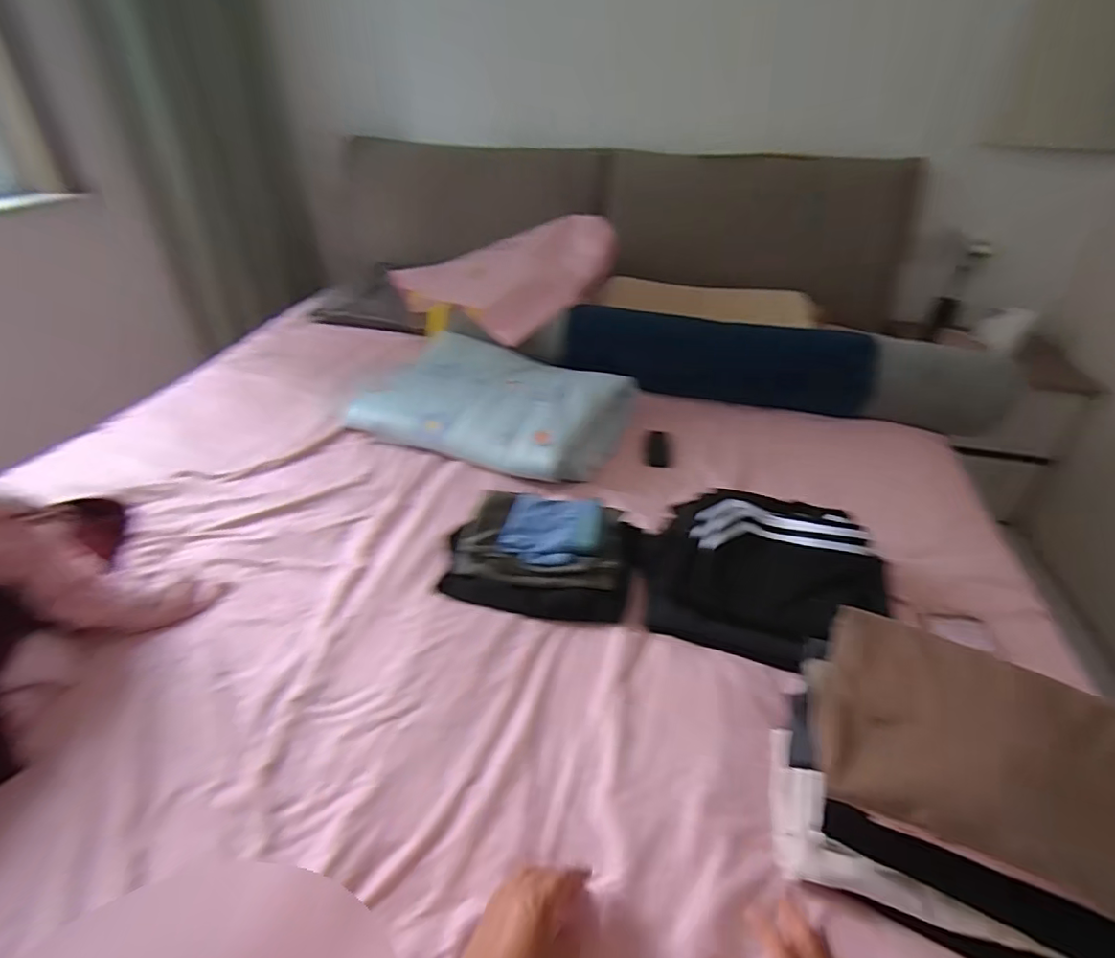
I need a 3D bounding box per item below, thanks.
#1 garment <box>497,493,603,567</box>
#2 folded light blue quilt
[{"bbox_3d":[-0.006,0.076,0.861,0.146,0.041,0.133,10,38,12],"label":"garment"},{"bbox_3d":[-0.129,-0.170,1.218,0.529,0.102,0.377,18,40,21],"label":"folded light blue quilt"}]

